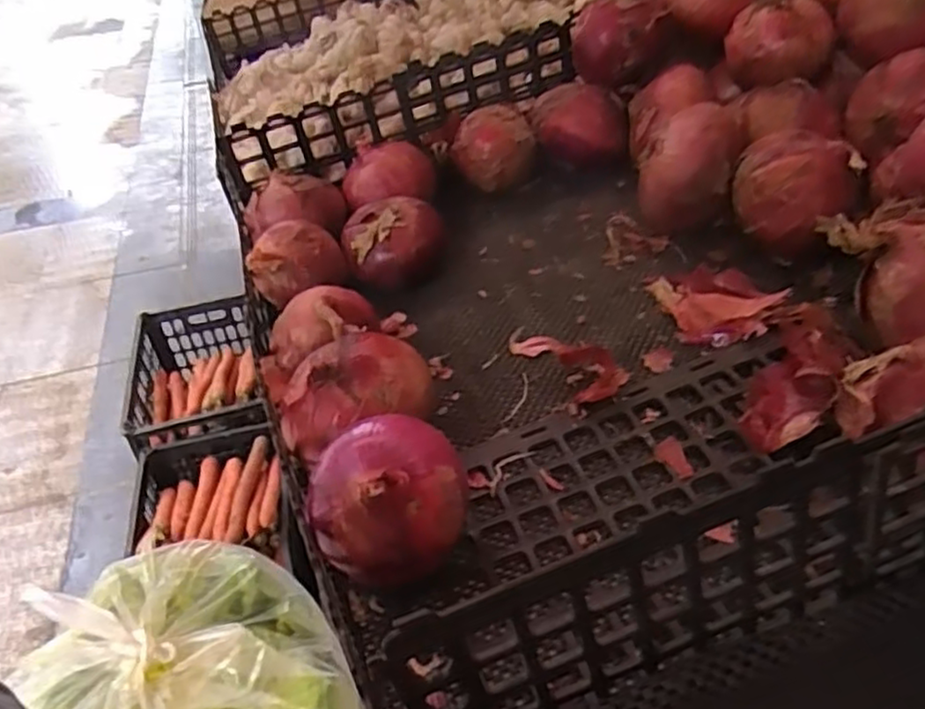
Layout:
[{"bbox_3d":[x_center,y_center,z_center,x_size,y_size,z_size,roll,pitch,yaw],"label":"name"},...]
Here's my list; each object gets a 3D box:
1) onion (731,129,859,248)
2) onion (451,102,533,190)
[{"bbox_3d":[0.254,-0.129,0.546,0.065,0.068,0.076,-18,41,-16],"label":"onion"},{"bbox_3d":[0.032,-0.218,0.746,0.073,0.066,0.071,26,48,32],"label":"onion"}]

